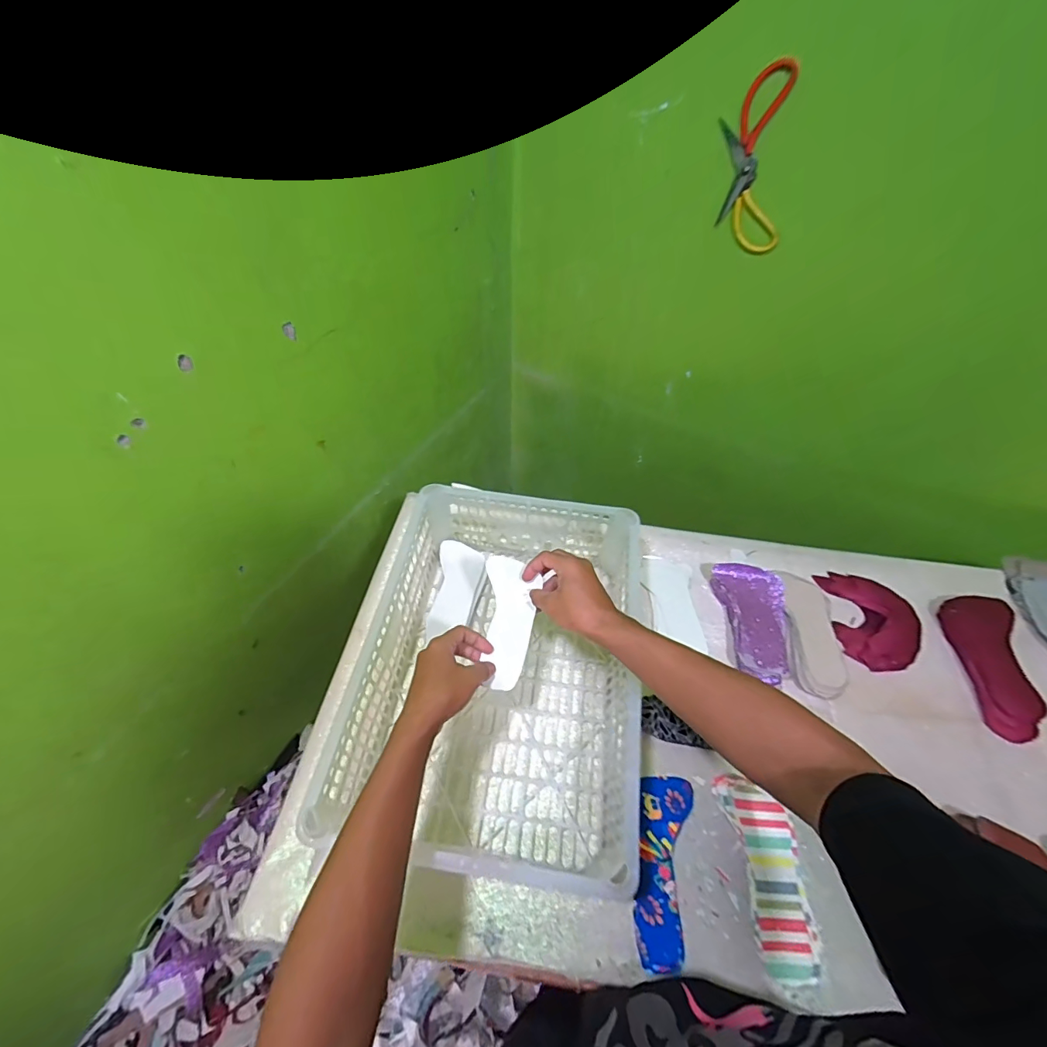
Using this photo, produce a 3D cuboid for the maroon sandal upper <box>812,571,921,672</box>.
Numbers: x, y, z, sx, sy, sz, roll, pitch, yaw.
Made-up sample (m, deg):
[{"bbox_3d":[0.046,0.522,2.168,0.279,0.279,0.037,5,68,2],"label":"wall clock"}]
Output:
[{"bbox_3d":[0.535,0.147,0.704,0.122,0.017,0.152,10,53,6],"label":"maroon sandal upper"}]

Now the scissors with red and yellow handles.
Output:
[{"bbox_3d":[0.378,-0.575,0.746,0.138,0.238,0.025,23,55,15],"label":"scissors with red and yellow handles"}]

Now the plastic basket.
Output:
[{"bbox_3d":[-0.006,0.164,0.610,0.350,0.148,0.438,8,53,4],"label":"plastic basket"}]

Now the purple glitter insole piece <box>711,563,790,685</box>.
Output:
[{"bbox_3d":[0.350,0.142,0.690,0.087,0.046,0.182,0,52,-2],"label":"purple glitter insole piece"}]

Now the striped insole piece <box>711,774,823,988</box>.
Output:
[{"bbox_3d":[0.277,0.383,0.515,0.083,0.043,0.183,-2,52,-4],"label":"striped insole piece"}]

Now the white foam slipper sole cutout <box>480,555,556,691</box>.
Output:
[{"bbox_3d":[-0.025,0.116,0.559,0.082,0.012,0.151,14,65,15],"label":"white foam slipper sole cutout"}]

